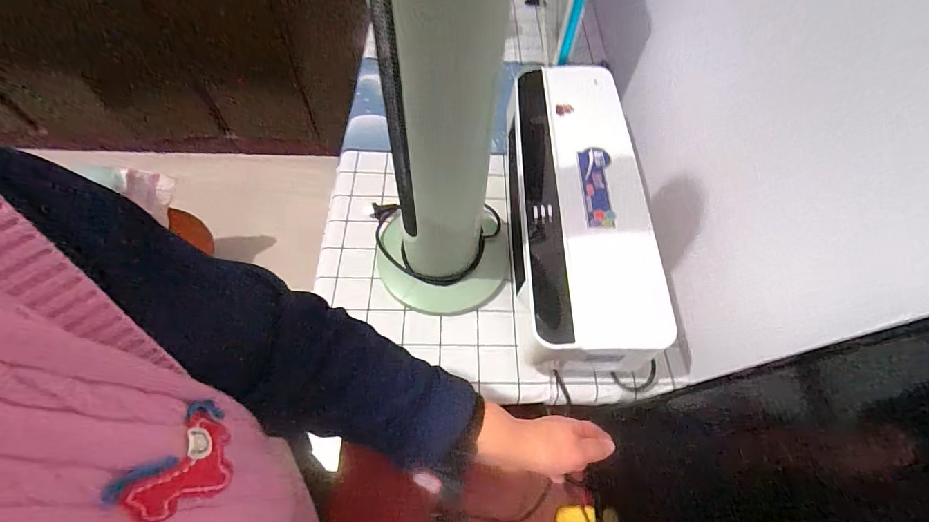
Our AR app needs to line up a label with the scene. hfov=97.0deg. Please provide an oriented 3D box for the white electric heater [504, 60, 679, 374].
[{"bbox_3d":[0.185,-0.089,0.683,0.171,0.148,0.521,1,61,-1],"label":"white electric heater"}]

